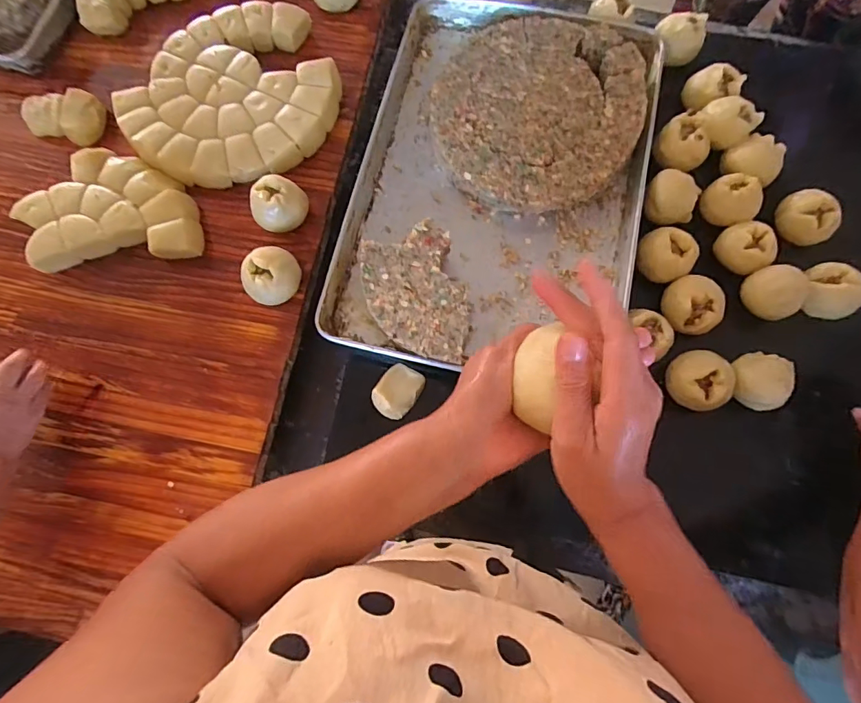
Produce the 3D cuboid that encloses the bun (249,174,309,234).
[{"bbox_3d":[-0.207,-0.198,0.646,0.071,0.058,0.065,0,77,2],"label":"bun"}]

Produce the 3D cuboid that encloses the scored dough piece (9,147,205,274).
[{"bbox_3d":[-0.452,-0.206,0.665,0.241,0.047,0.172,-6,77,0],"label":"scored dough piece"}]

